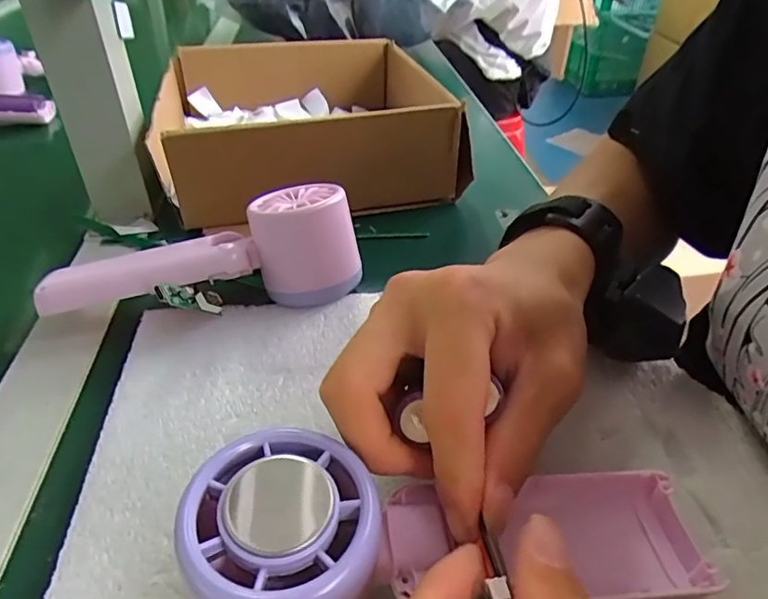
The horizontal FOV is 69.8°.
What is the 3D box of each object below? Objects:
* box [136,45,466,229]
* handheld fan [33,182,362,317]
[{"bbox_3d":[-0.069,-0.157,0.471,0.220,0.077,0.253,-10,39,-10],"label":"box"},{"bbox_3d":[-0.096,-0.025,0.301,0.164,0.053,0.057,-5,39,-7],"label":"handheld fan"}]

